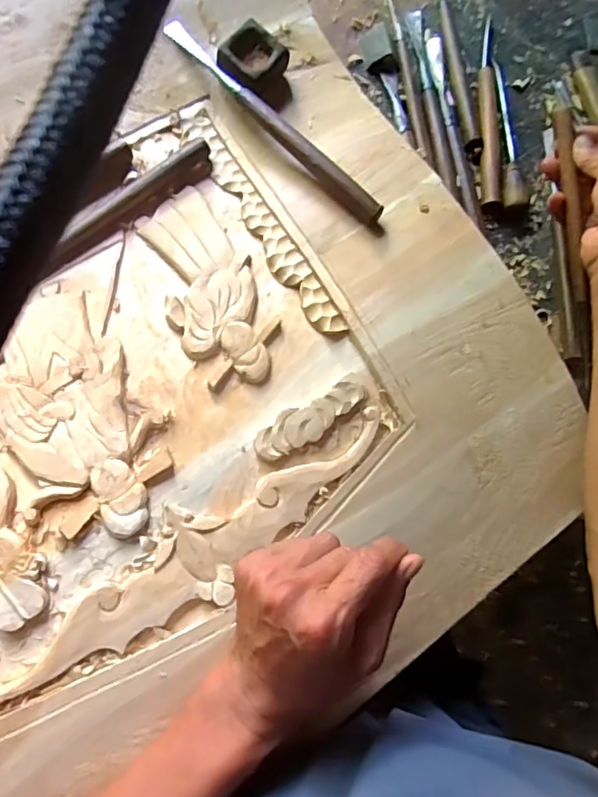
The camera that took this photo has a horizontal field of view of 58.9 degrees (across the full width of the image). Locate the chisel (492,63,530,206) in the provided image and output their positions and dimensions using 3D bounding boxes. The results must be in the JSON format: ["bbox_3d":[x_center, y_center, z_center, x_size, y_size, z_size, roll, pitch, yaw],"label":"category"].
[{"bbox_3d":[0.214,-0.272,0.545,0.021,0.016,0.176,3,71,-6],"label":"chisel"}]

